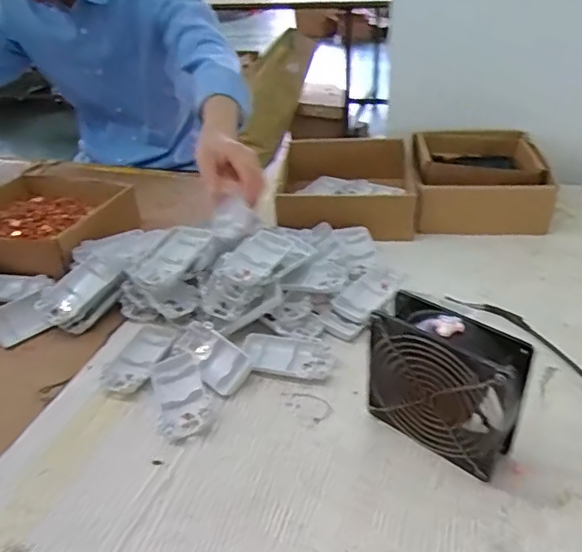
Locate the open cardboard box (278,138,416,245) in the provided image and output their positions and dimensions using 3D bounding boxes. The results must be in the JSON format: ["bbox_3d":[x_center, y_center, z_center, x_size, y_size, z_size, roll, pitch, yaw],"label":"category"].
[{"bbox_3d":[0.082,-0.133,0.853,0.198,0.068,0.213,0,34,6],"label":"open cardboard box"}]

